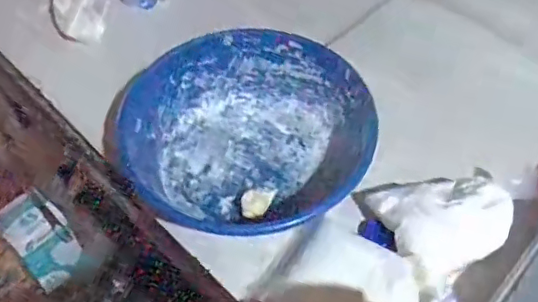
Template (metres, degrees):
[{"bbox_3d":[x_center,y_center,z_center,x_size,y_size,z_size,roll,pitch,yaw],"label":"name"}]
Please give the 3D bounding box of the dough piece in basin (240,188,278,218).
[{"bbox_3d":[-0.012,0.052,0.591,0.026,0.022,0.045,17,56,16],"label":"dough piece in basin"}]

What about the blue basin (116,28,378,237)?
[{"bbox_3d":[-0.023,-0.020,0.626,0.271,0.095,0.216,-18,54,-10],"label":"blue basin"}]

